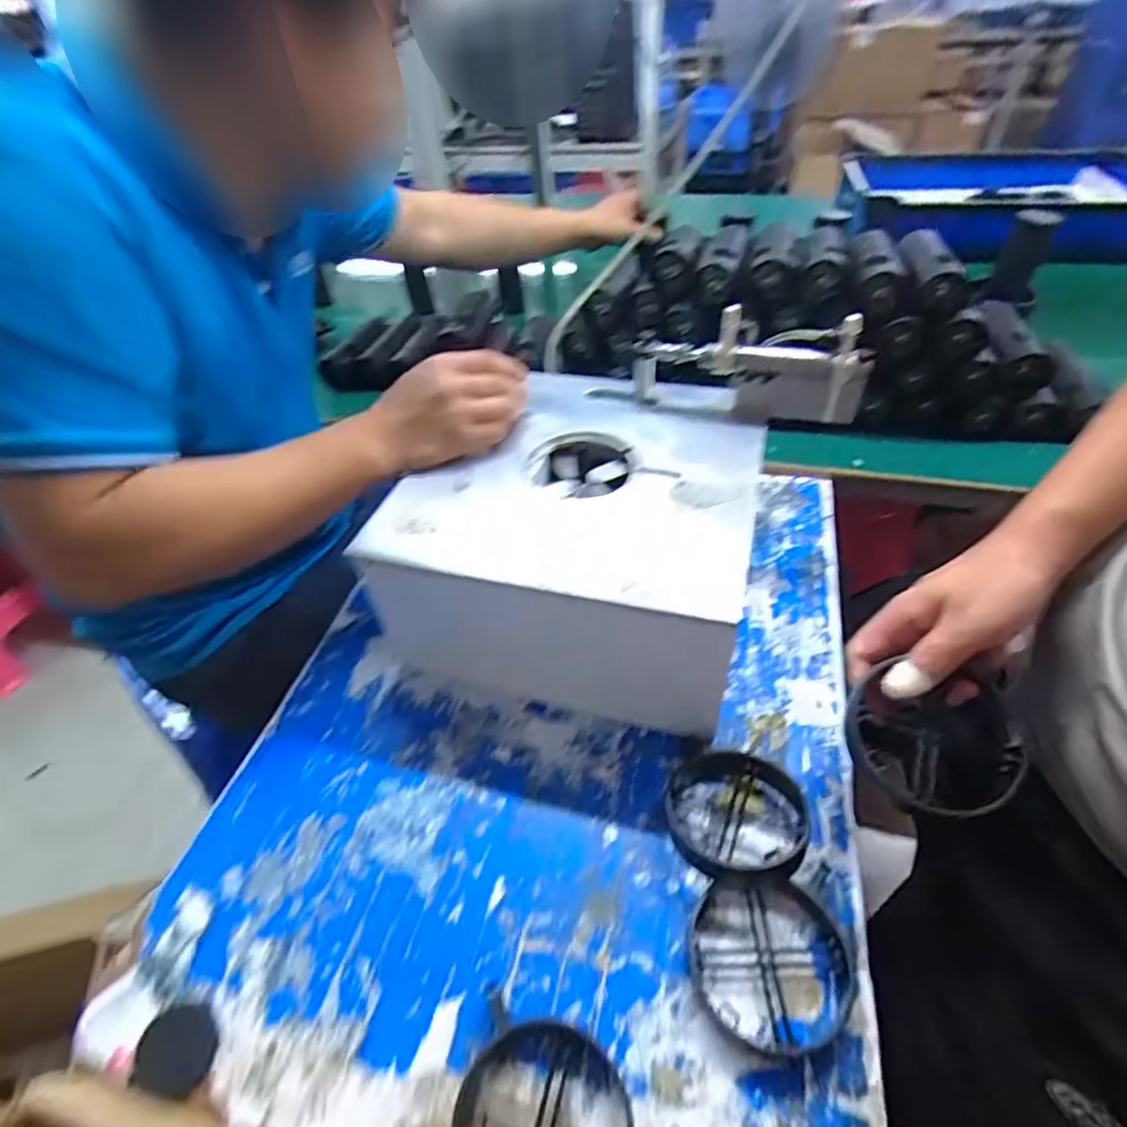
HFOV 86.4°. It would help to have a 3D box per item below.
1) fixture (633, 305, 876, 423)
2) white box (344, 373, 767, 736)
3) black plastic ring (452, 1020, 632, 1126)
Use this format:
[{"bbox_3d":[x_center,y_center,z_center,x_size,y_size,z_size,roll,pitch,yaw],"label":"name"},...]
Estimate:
[{"bbox_3d":[0.168,-0.179,0.550,0.201,0.090,0.052,18,54,20],"label":"fixture"},{"bbox_3d":[0.030,-0.029,0.581,0.310,0.172,0.301,12,52,15],"label":"white box"},{"bbox_3d":[-0.013,0.322,0.341,0.101,0.014,0.100,-4,44,3],"label":"black plastic ring"}]

